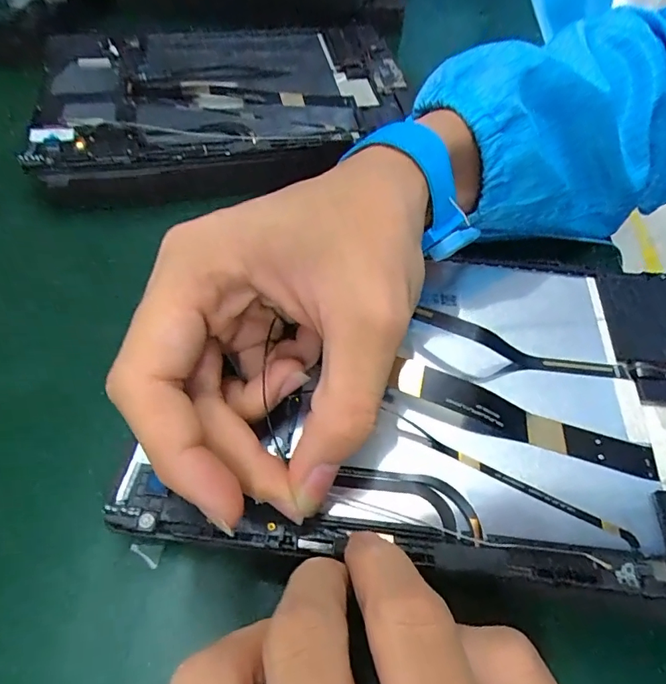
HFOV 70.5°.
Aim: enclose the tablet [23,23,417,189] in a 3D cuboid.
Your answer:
[{"bbox_3d":[-0.067,-0.165,0.317,0.235,0.022,0.151,-8,57,-9],"label":"tablet"}]

